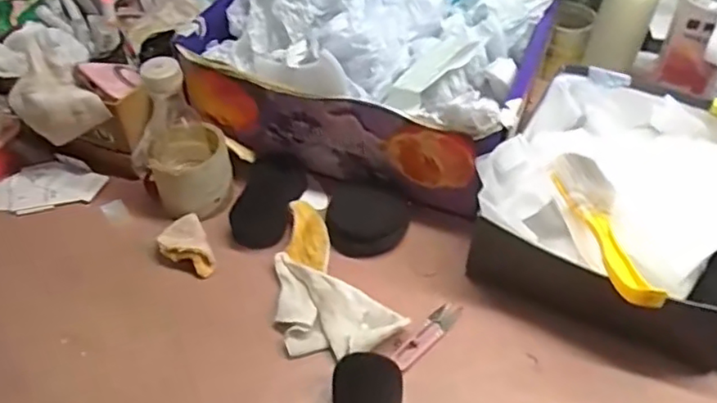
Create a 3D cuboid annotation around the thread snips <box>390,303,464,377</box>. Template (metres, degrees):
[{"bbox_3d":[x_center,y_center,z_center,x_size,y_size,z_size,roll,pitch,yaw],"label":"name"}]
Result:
[{"bbox_3d":[0.069,0.134,0.639,0.023,0.009,0.096,33,56,27],"label":"thread snips"}]

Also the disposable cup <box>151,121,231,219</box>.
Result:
[{"bbox_3d":[-0.191,-0.039,0.733,0.085,0.067,0.088,0,47,0],"label":"disposable cup"}]

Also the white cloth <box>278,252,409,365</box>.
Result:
[{"bbox_3d":[-0.040,0.113,0.645,0.150,0.025,0.089,31,55,26],"label":"white cloth"}]

